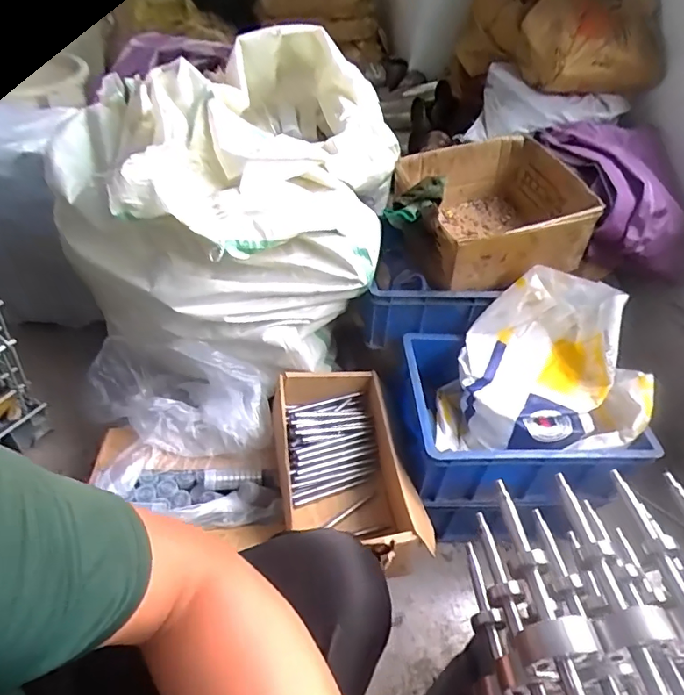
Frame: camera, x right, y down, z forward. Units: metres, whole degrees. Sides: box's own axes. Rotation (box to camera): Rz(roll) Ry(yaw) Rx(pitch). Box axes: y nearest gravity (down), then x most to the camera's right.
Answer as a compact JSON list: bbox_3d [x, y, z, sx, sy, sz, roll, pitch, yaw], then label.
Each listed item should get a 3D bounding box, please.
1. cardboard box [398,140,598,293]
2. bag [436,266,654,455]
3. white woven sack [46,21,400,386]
[{"bbox_3d":[0.302,-0.268,1.030,0.321,0.161,0.292,-5,45,-14],"label":"cardboard box"},{"bbox_3d":[0.369,0.050,0.960,0.327,0.256,0.282,12,43,4],"label":"bag"},{"bbox_3d":[-0.197,-0.281,1.022,0.556,0.440,0.537,12,43,4],"label":"white woven sack"}]

